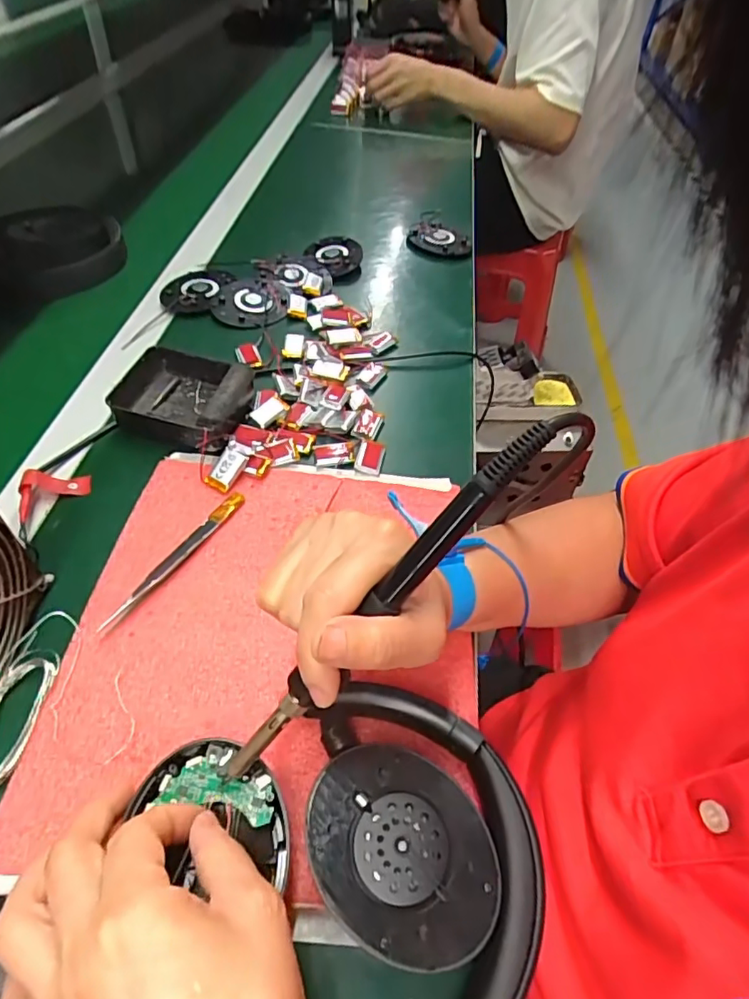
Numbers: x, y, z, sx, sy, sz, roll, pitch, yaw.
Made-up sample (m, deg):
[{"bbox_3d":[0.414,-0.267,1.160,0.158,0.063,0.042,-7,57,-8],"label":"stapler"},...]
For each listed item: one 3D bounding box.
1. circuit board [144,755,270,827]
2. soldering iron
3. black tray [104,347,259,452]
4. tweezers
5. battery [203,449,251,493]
[{"bbox_3d":[-0.072,0.135,0.260,0.052,0.004,0.020,10,46,5],"label":"circuit board"},{"bbox_3d":[0.005,0.046,0.228,0.210,0.016,0.019,-49,53,13],"label":"soldering iron"},{"bbox_3d":[-0.158,-0.083,0.450,0.104,0.036,0.088,12,50,5],"label":"black tray"},{"bbox_3d":[-0.126,0.037,0.359,0.011,0.007,0.123,25,53,17],"label":"tweezers"},{"bbox_3d":[-0.107,-0.021,0.404,0.019,0.005,0.031,27,77,6],"label":"battery"}]

